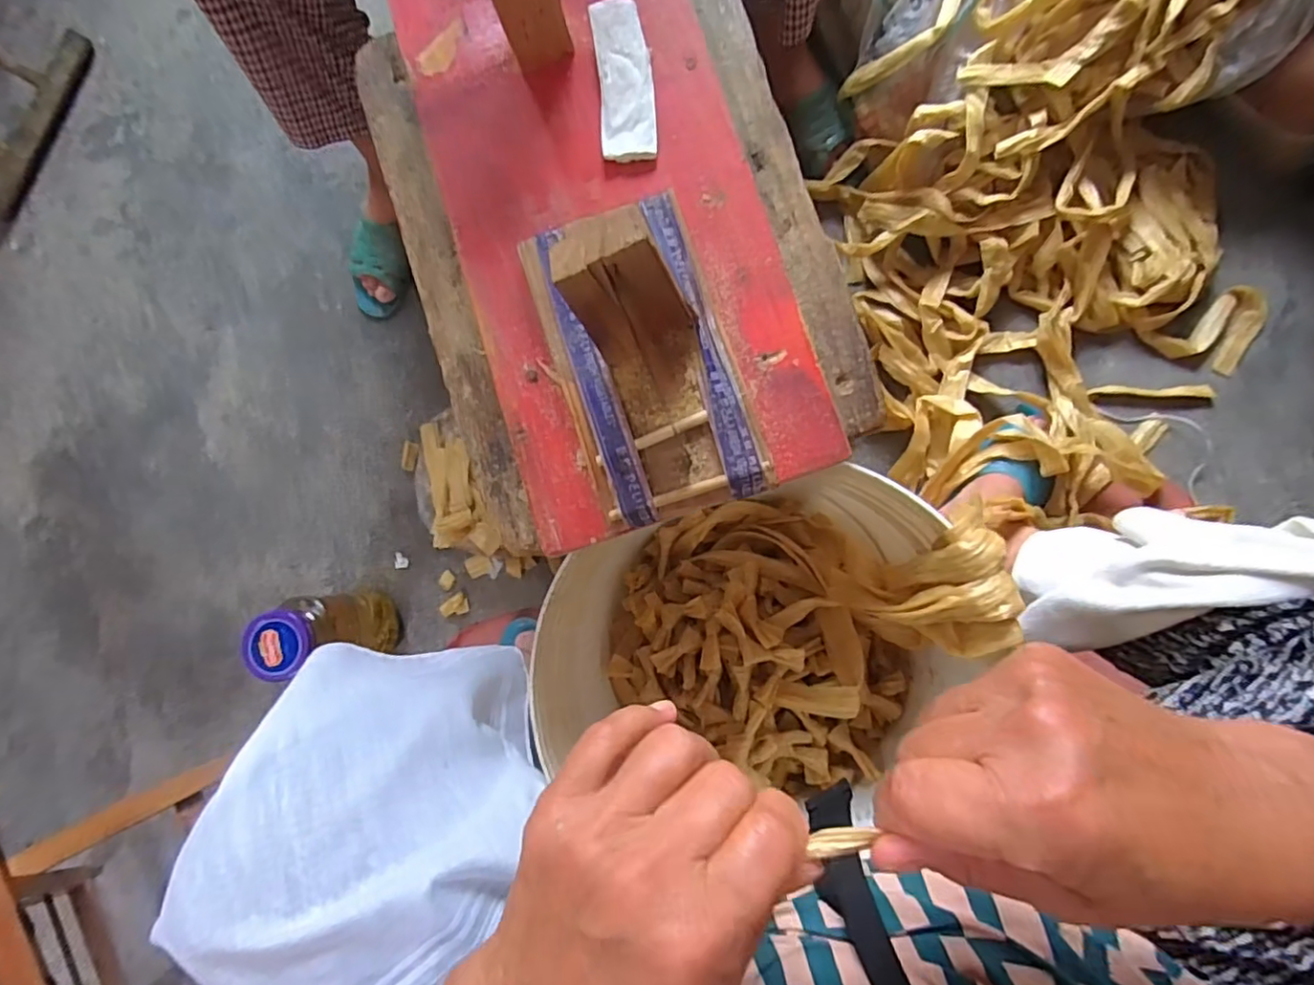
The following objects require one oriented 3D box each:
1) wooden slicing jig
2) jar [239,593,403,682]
[{"bbox_3d":[-0.010,-0.067,0.278,0.084,0.074,0.159,-19,87,4],"label":"wooden slicing jig"},{"bbox_3d":[-0.379,0.158,0.720,0.074,0.188,0.078,0,88,5],"label":"jar"}]

